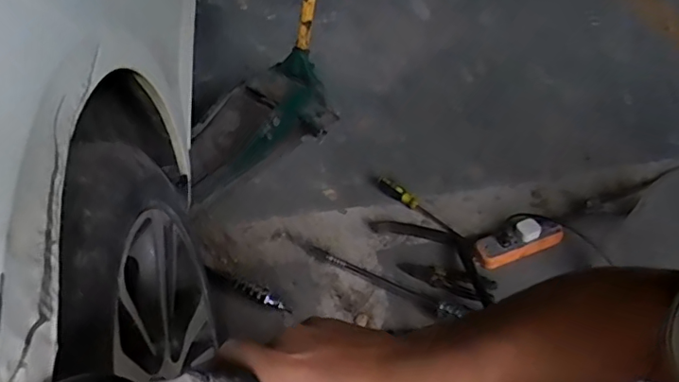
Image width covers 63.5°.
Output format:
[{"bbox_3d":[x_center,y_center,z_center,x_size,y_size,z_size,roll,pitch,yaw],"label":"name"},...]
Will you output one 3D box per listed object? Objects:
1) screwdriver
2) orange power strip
[{"bbox_3d":[0.191,0.033,1.362,0.039,0.028,0.285,-33,49,-27],"label":"screwdriver"},{"bbox_3d":[0.383,0.107,1.173,0.177,0.028,0.072,-25,68,18],"label":"orange power strip"}]

